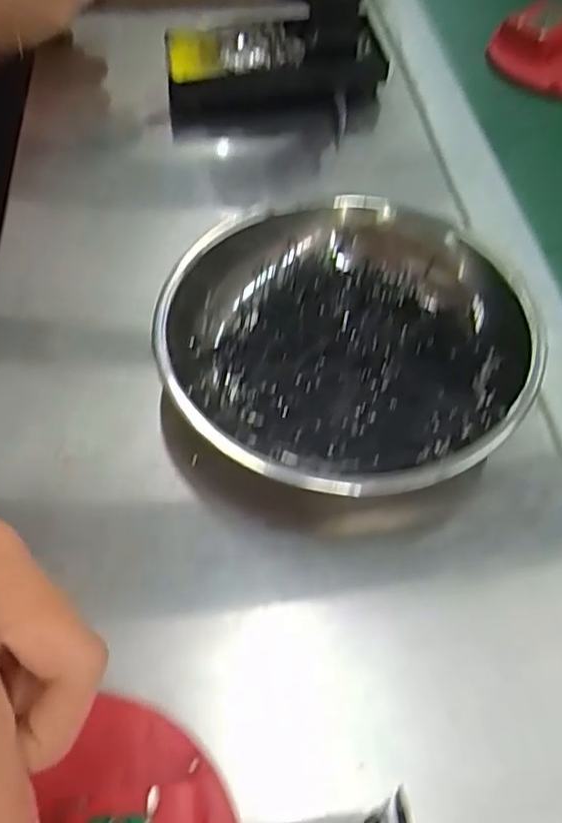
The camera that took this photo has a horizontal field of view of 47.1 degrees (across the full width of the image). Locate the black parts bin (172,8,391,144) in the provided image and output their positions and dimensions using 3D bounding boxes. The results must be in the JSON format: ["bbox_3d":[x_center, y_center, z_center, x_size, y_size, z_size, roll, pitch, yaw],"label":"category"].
[{"bbox_3d":[-0.004,-0.269,0.516,0.170,0.067,0.092,-4,56,-2],"label":"black parts bin"}]

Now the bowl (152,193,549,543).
[{"bbox_3d":[0.036,-0.030,0.333,0.191,0.036,0.198,0,56,0],"label":"bowl"}]

